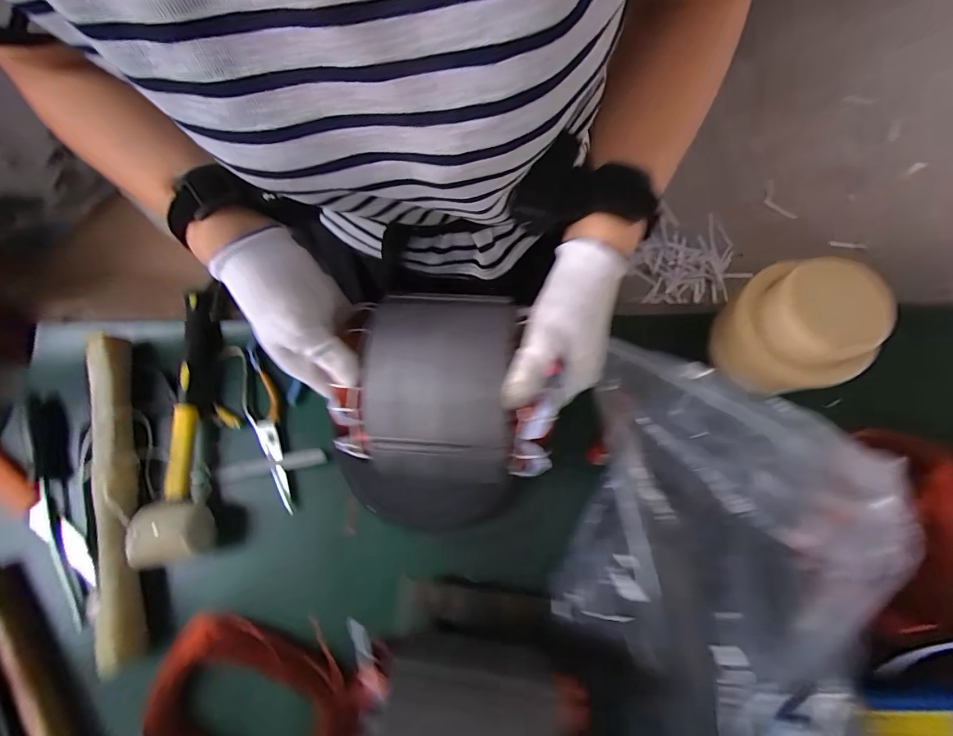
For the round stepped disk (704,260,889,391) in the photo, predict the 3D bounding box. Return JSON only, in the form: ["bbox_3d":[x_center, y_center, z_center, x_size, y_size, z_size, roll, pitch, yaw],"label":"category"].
[{"bbox_3d":[0.277,-0.030,0.371,0.101,0.092,0.101,-1,72,2],"label":"round stepped disk"}]

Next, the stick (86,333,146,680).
[{"bbox_3d":[-0.350,0.113,0.412,0.031,0.035,0.315,-19,72,-4],"label":"stick"}]

